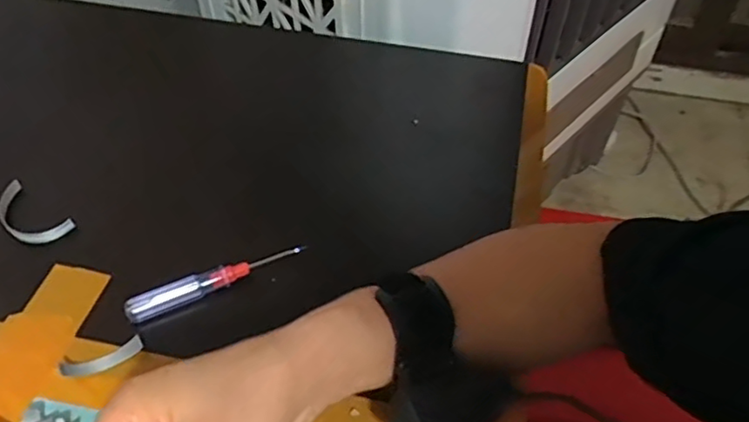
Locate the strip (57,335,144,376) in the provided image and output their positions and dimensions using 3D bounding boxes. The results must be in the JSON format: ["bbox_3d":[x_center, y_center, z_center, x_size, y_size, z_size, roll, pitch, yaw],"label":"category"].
[{"bbox_3d":[-0.166,0.091,0.386,0.048,0.004,0.013,-19,78,-19],"label":"strip"}]

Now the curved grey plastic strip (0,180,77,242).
[{"bbox_3d":[-0.253,0.004,0.462,0.067,0.011,0.032,28,56,22],"label":"curved grey plastic strip"}]

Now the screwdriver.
[{"bbox_3d":[-0.107,0.045,0.424,0.118,0.013,0.012,-19,53,-15],"label":"screwdriver"}]

